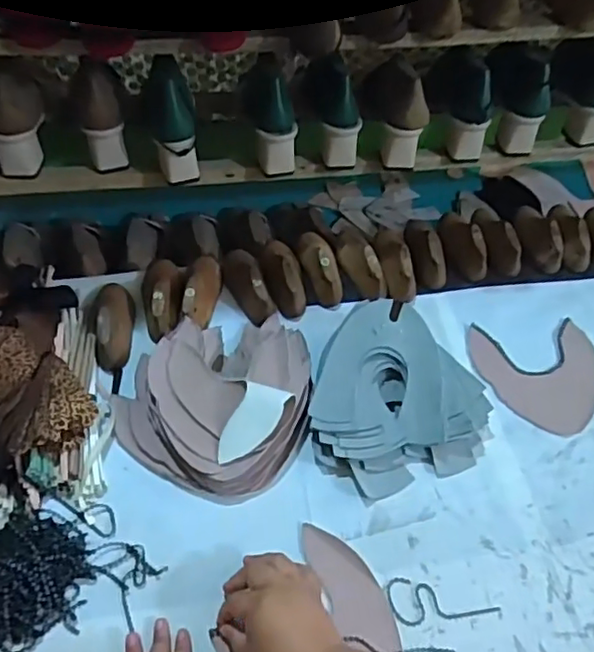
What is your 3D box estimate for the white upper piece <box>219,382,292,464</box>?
[{"bbox_3d":[-0.048,0.108,0.658,0.052,0.007,0.092,19,78,17],"label":"white upper piece"}]

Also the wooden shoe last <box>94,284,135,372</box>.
[{"bbox_3d":[-0.243,-0.013,0.793,0.050,0.051,0.145,-6,52,-5],"label":"wooden shoe last"}]

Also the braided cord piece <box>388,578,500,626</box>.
[{"bbox_3d":[0.145,0.273,0.611,0.103,0.004,0.044,-7,52,-5],"label":"braided cord piece"}]

